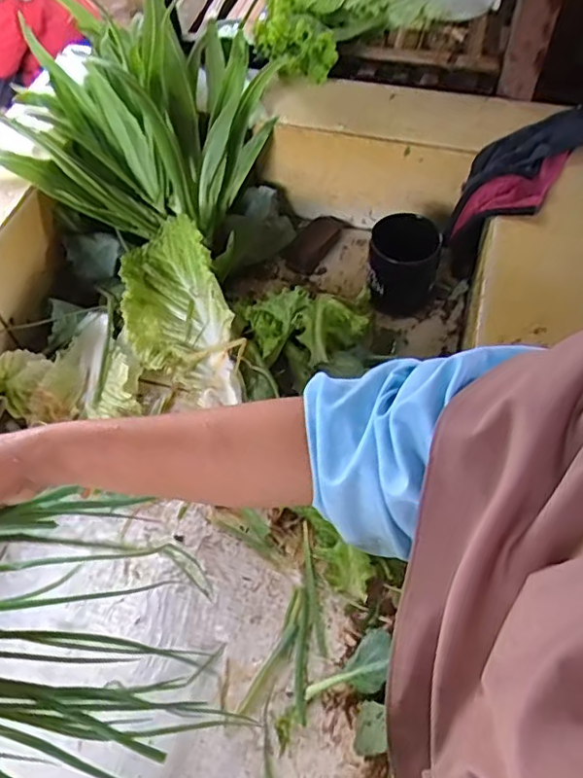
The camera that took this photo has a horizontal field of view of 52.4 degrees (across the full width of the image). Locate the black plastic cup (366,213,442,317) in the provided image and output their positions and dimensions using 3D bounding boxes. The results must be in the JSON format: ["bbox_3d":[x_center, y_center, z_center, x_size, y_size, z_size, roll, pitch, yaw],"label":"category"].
[{"bbox_3d":[0.137,-0.155,0.741,0.080,0.113,0.078,-1,56,1],"label":"black plastic cup"}]

